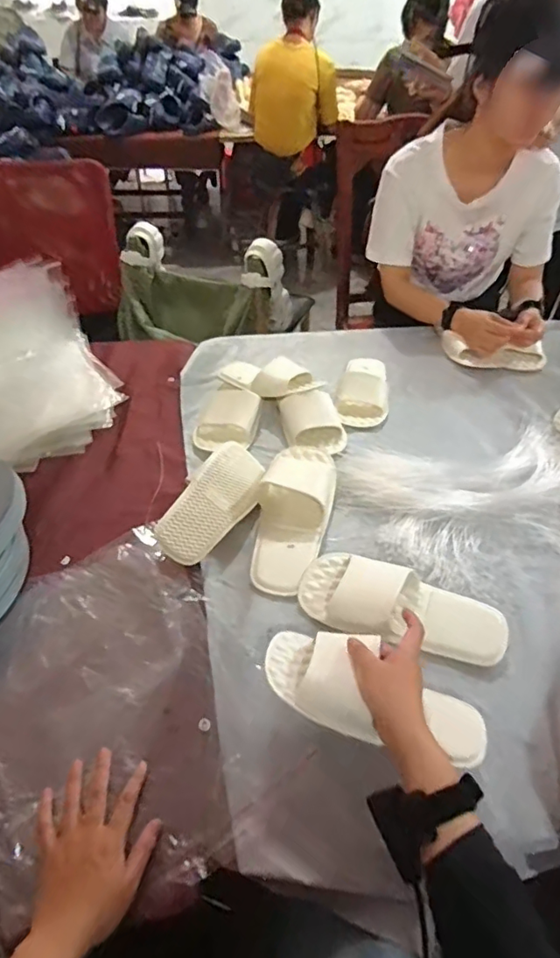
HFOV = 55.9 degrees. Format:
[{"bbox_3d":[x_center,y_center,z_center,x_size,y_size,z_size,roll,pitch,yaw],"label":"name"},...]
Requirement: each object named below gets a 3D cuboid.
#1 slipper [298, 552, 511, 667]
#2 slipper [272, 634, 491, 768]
[{"bbox_3d":[0.153,0.153,0.655,0.249,0.060,0.099,16,47,9],"label":"slipper"},{"bbox_3d":[0.096,0.225,0.549,0.228,0.063,0.102,19,47,7],"label":"slipper"}]

